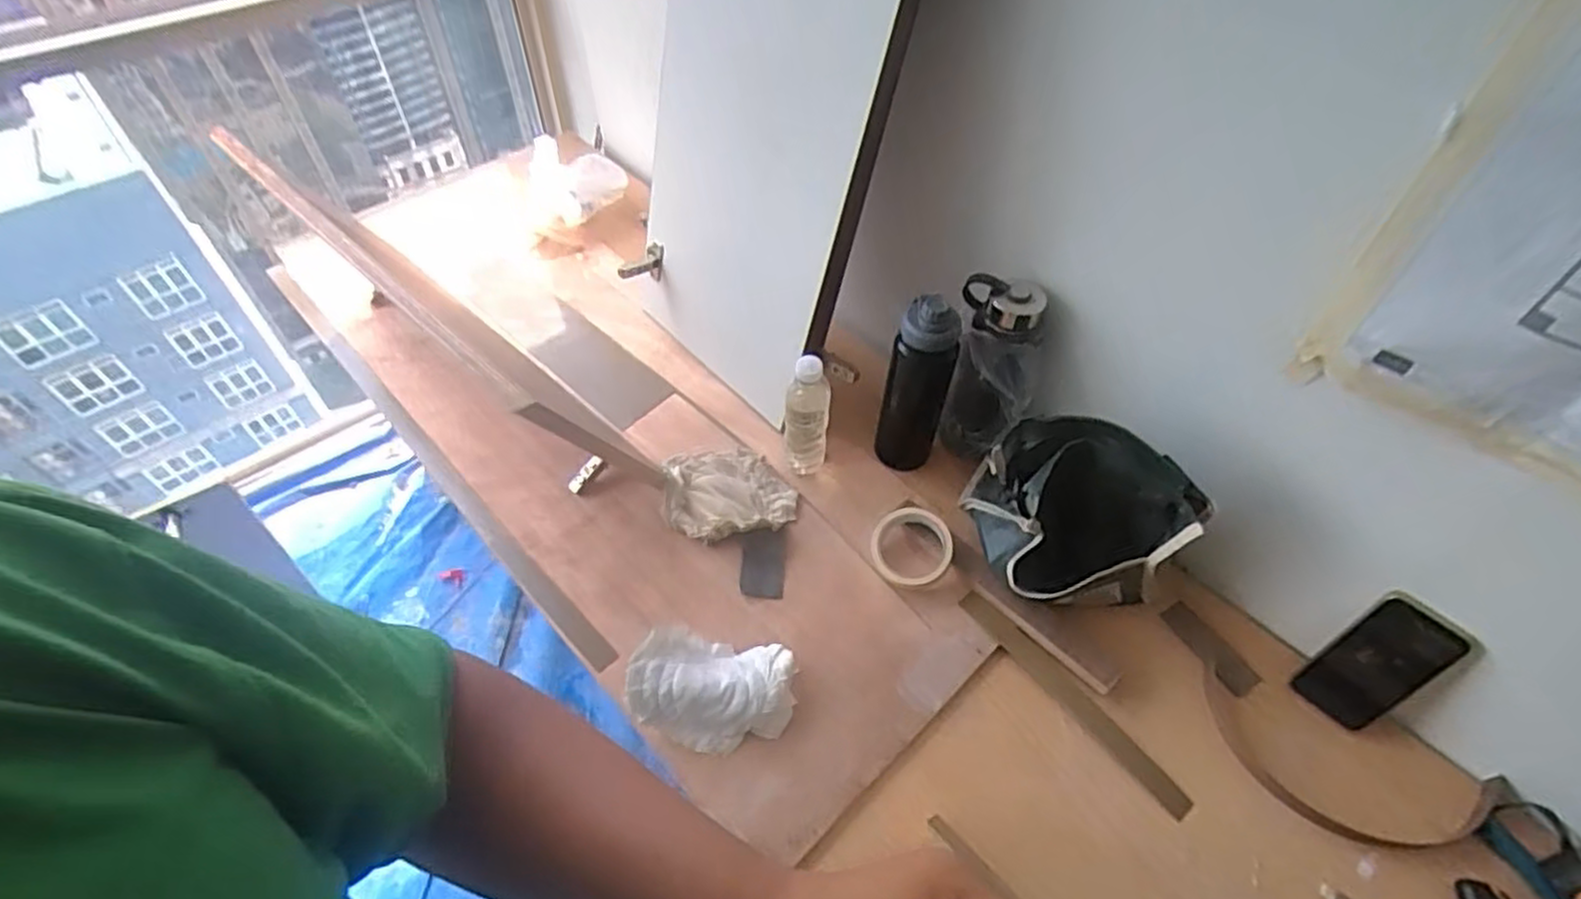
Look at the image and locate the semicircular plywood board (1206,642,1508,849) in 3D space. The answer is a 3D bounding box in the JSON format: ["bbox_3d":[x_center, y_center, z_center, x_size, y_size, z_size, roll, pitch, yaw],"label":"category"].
[{"bbox_3d":[0.582,0.324,0.773,0.261,0.016,0.152,36,59,24],"label":"semicircular plywood board"}]

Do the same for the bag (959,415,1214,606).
[{"bbox_3d":[0.310,0.082,0.832,0.242,0.222,0.152,35,58,23],"label":"bag"}]

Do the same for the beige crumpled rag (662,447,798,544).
[{"bbox_3d":[-0.079,0.053,0.953,0.169,0.034,0.143,-4,52,-5],"label":"beige crumpled rag"}]

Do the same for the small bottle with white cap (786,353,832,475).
[{"bbox_3d":[0.022,-0.041,0.938,0.056,0.182,0.047,3,52,1],"label":"small bottle with white cap"}]

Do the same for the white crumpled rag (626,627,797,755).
[{"bbox_3d":[-0.082,0.254,0.780,0.165,0.072,0.115,9,52,5],"label":"white crumpled rag"}]

